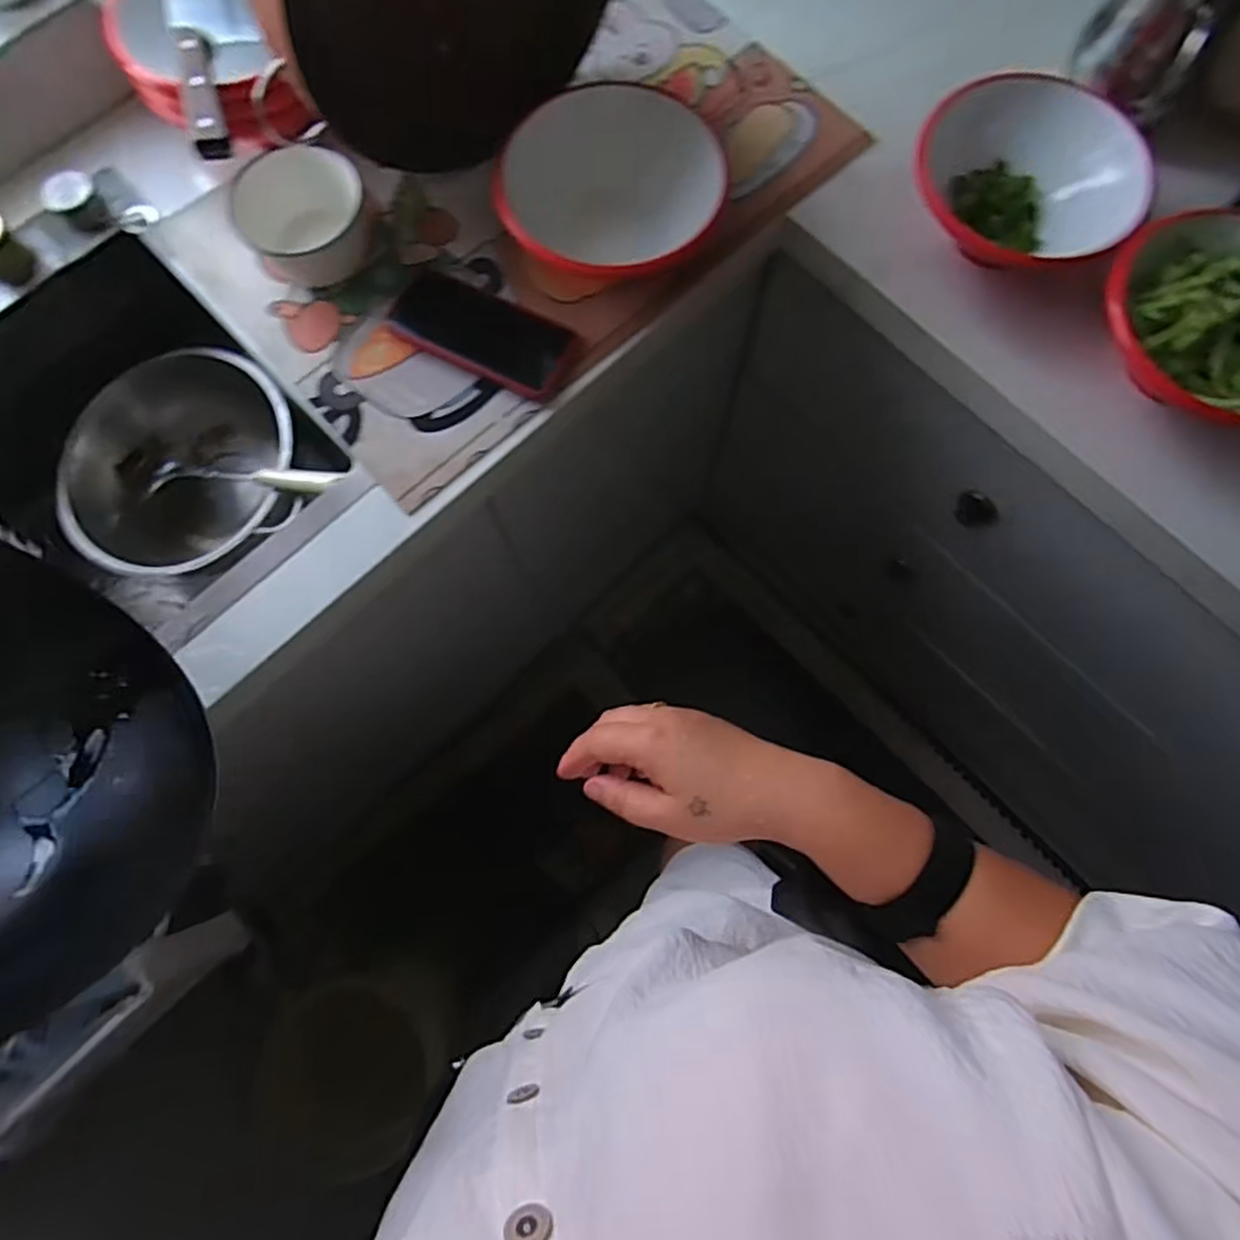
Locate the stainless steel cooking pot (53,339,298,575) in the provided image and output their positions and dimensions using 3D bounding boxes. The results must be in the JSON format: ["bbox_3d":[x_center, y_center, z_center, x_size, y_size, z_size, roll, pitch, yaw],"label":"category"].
[{"bbox_3d":[-0.459,-0.154,0.767,0.226,0.125,0.239,0,76,0],"label":"stainless steel cooking pot"}]

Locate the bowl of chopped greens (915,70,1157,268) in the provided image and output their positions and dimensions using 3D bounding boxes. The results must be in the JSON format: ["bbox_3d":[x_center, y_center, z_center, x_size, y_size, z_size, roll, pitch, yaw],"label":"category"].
[{"bbox_3d":[0.351,-0.398,0.619,0.181,0.067,0.167,0,76,0],"label":"bowl of chopped greens"}]

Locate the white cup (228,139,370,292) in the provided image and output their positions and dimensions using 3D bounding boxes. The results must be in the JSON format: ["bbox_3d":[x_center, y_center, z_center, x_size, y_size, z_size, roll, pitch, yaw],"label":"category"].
[{"bbox_3d":[-0.279,-0.360,0.623,0.085,0.075,0.093,0,76,0],"label":"white cup"}]

